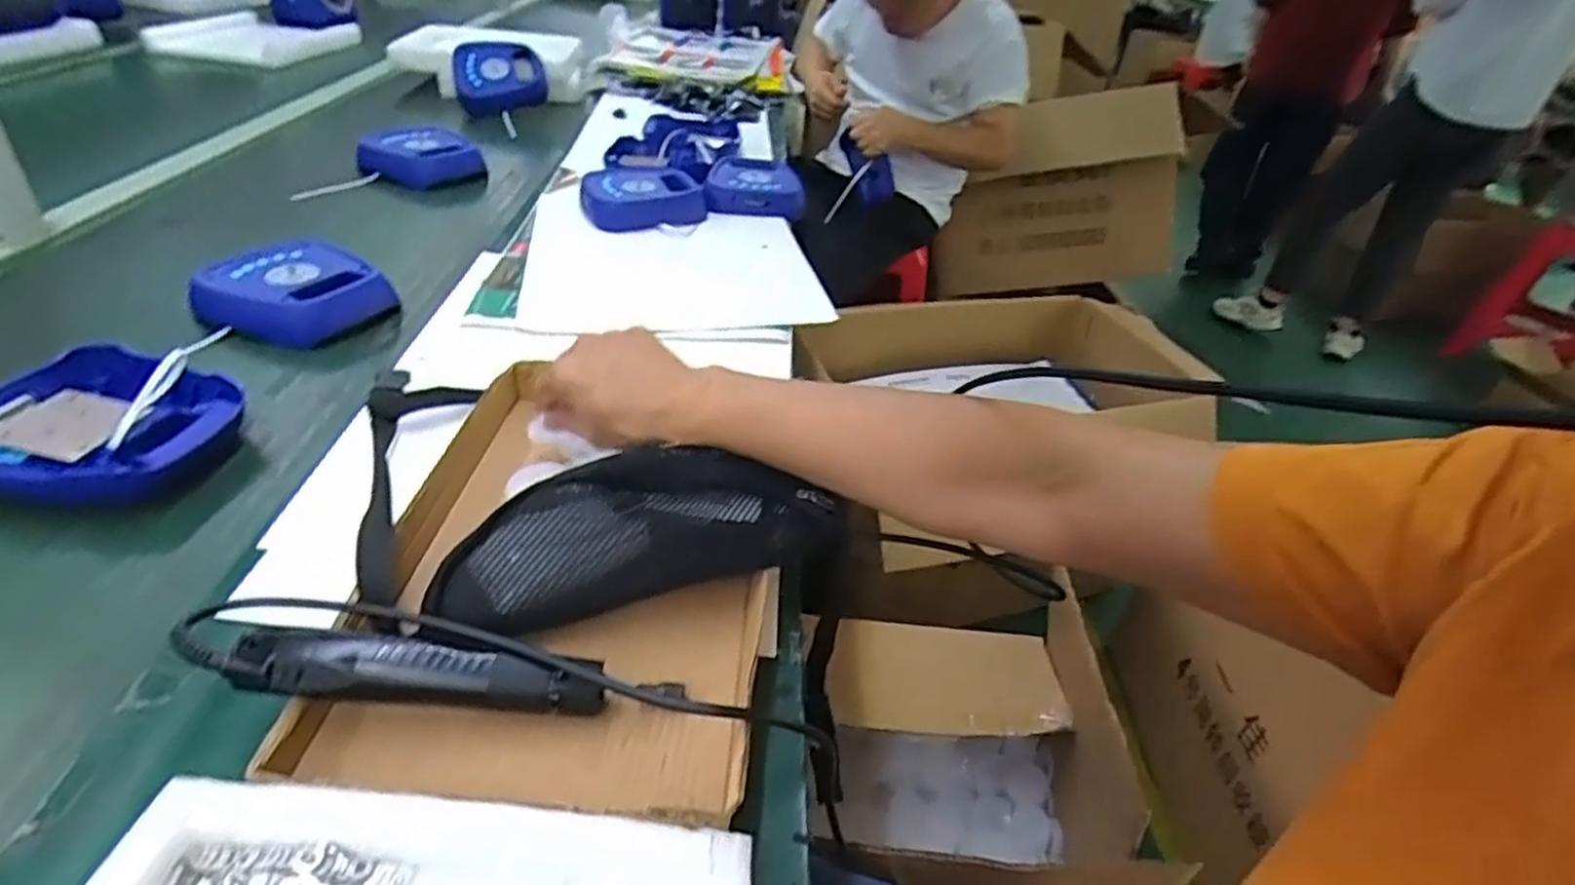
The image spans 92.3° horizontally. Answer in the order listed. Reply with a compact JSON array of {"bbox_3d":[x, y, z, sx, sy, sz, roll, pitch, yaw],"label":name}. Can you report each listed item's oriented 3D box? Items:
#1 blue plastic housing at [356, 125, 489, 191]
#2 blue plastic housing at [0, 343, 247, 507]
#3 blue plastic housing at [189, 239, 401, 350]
[{"bbox_3d":[-0.592,-0.453,1.214,0.164,0.071,0.119,17,38,12],"label":"blue plastic housing"},{"bbox_3d":[-0.557,-0.011,0.624,0.199,0.048,0.179,2,37,-8],"label":"blue plastic housing"},{"bbox_3d":[-0.541,-0.157,0.833,0.155,0.064,0.155,19,38,15],"label":"blue plastic housing"}]

